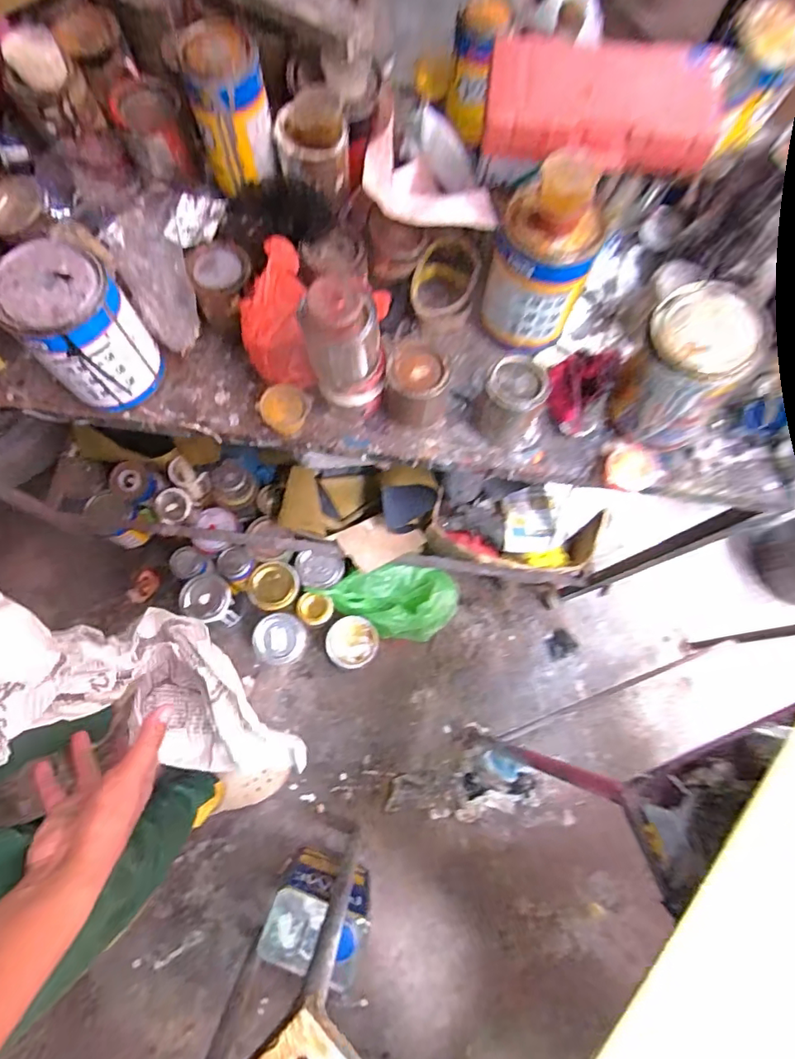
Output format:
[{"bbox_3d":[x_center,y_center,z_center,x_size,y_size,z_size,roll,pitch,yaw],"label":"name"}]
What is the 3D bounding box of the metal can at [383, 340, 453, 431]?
[{"bbox_3d":[0.020,-0.156,0.563,0.067,0.077,0.063,0,72,-1],"label":"metal can"}]

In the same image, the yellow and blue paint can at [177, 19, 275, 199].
[{"bbox_3d":[-0.165,-0.412,0.524,0.070,0.140,0.074,0,72,-1],"label":"yellow and blue paint can"}]

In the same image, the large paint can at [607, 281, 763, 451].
[{"bbox_3d":[0.284,-0.160,0.538,0.086,0.154,0.100,6,72,1],"label":"large paint can"}]

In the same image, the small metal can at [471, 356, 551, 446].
[{"bbox_3d":[0.122,-0.138,0.563,0.064,0.075,0.063,0,72,-1],"label":"small metal can"}]

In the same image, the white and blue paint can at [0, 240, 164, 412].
[{"bbox_3d":[-0.312,-0.198,0.520,0.098,0.136,0.090,0,72,-1],"label":"white and blue paint can"}]

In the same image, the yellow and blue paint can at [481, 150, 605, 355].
[{"bbox_3d":[0.153,-0.289,0.556,0.106,0.162,0.097,21,73,6],"label":"yellow and blue paint can"}]

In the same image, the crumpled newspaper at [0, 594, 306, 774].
[{"bbox_3d":[-0.259,0.150,0.439,0.166,0.316,0.155,-18,70,27],"label":"crumpled newspaper"}]

